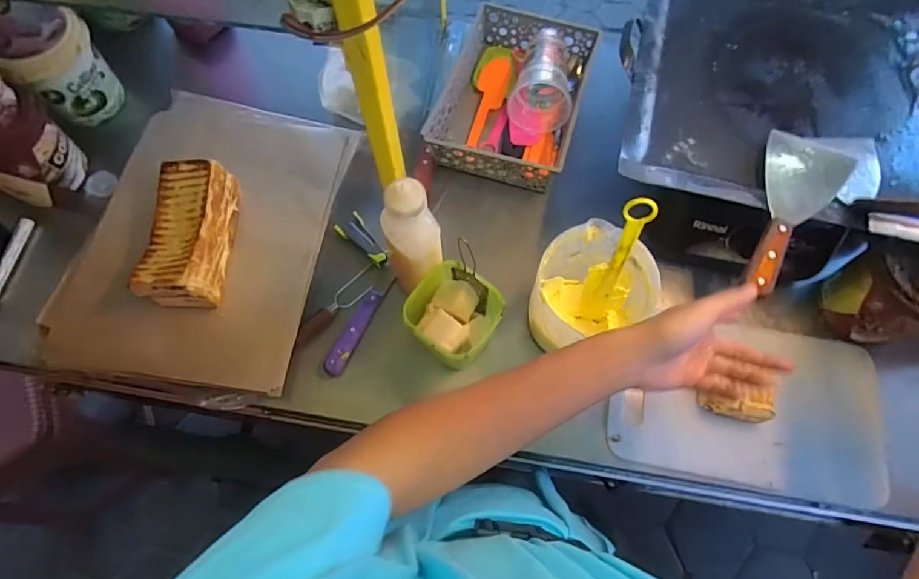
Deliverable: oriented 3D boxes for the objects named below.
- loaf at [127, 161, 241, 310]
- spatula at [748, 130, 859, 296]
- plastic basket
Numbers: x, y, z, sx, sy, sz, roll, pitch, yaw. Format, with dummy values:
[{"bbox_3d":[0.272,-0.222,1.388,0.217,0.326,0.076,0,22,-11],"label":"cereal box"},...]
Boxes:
[{"bbox_3d":[-0.340,-0.070,0.605,0.084,0.062,0.178,2,68,3],"label":"loaf"},{"bbox_3d":[0.356,-0.083,0.518,0.085,0.015,0.183,24,79,11],"label":"spatula"},{"bbox_3d":[0.082,-0.291,0.725,0.199,0.068,0.268,16,70,8],"label":"plastic basket"}]

